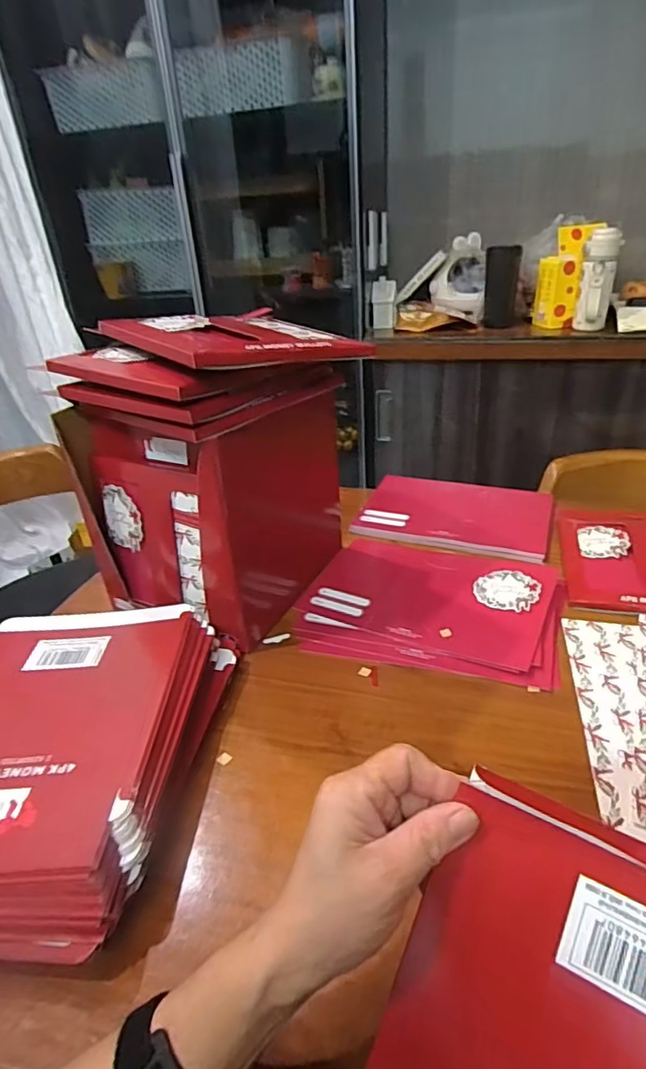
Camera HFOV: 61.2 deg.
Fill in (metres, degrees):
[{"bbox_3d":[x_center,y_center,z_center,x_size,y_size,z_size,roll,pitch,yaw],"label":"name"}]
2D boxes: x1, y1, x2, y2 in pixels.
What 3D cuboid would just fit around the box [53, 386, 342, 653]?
[{"bbox_3d":[-0.120,-0.047,0.664,0.212,0.253,0.248,13,35,26],"label":"box"}]

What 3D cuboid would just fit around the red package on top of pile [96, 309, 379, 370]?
[{"bbox_3d":[-0.083,-0.194,0.530,0.202,0.020,0.183,-17,36,-35],"label":"red package on top of pile"}]

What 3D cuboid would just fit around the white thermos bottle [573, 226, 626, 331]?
[{"bbox_3d":[0.632,-0.583,1.255,0.076,0.200,0.078,8,34,20],"label":"white thermos bottle"}]

